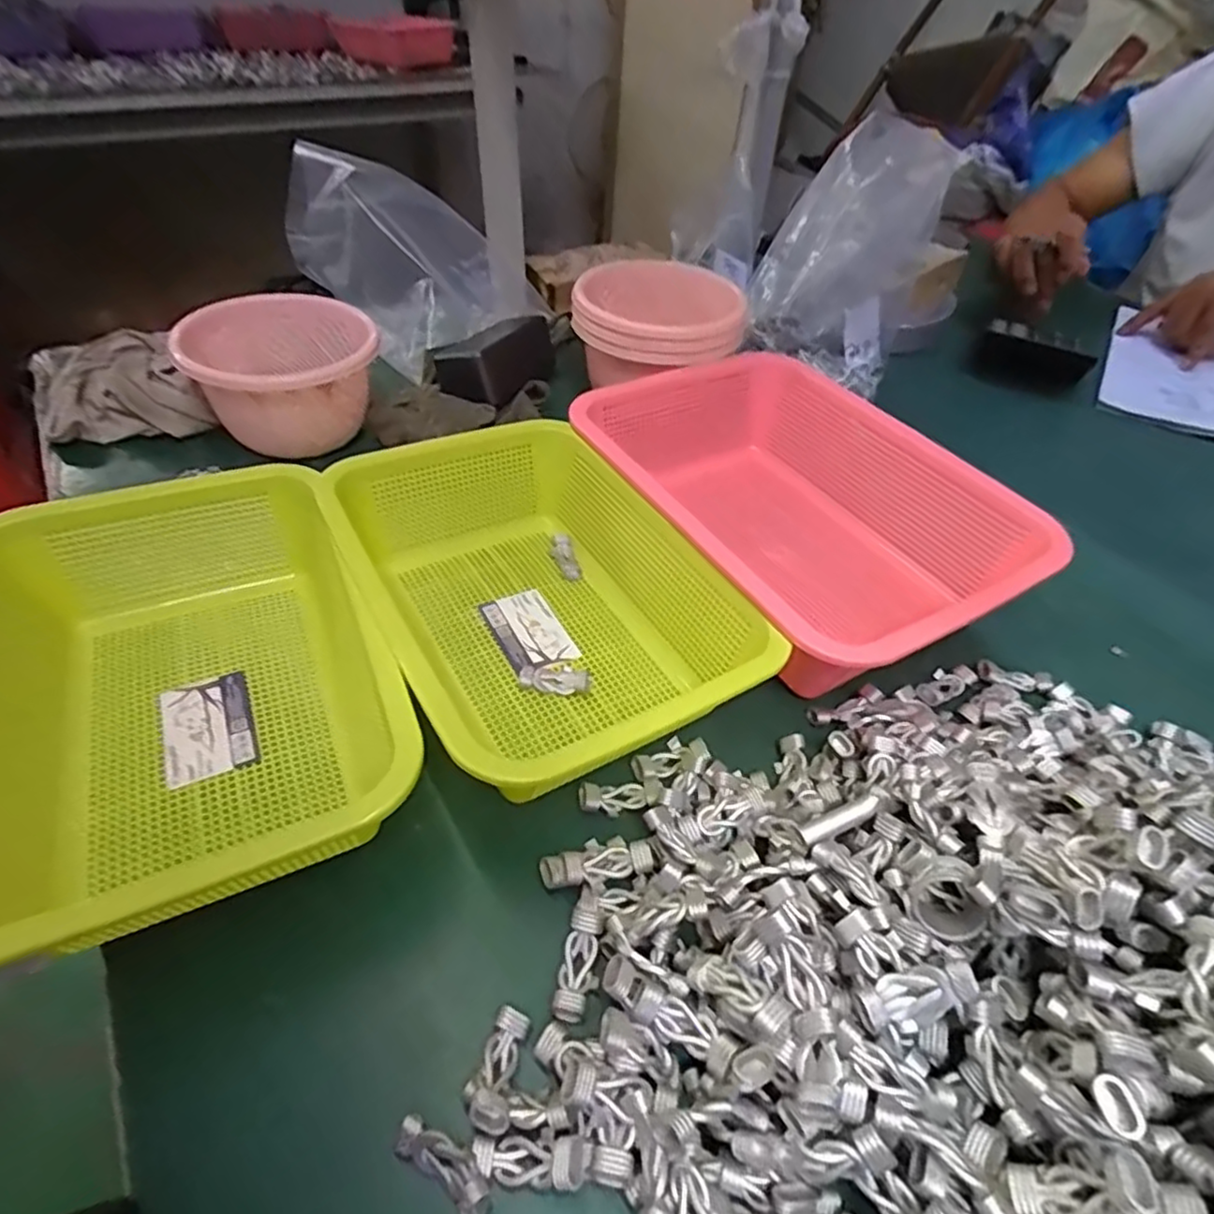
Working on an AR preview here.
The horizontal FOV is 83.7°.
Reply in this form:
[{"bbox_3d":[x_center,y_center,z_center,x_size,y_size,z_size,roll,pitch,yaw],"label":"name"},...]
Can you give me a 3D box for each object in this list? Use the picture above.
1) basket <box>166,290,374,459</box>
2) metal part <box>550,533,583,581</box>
[{"bbox_3d":[-0.258,-0.184,0.558,0.141,0.090,0.131,-27,53,-26],"label":"basket"},{"bbox_3d":[-0.031,-0.037,0.499,0.017,0.015,0.038,-13,48,-15],"label":"metal part"}]

